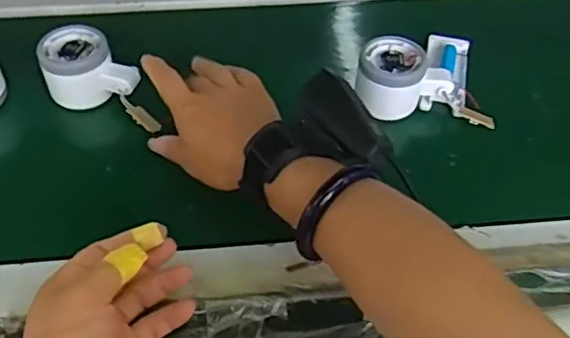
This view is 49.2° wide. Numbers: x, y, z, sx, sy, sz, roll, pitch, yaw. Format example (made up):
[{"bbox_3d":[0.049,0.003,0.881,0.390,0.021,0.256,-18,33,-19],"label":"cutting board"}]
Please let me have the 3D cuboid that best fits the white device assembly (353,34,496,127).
[{"bbox_3d":[0.131,-0.099,0.567,0.118,0.042,0.123,11,51,6],"label":"white device assembly"}]

